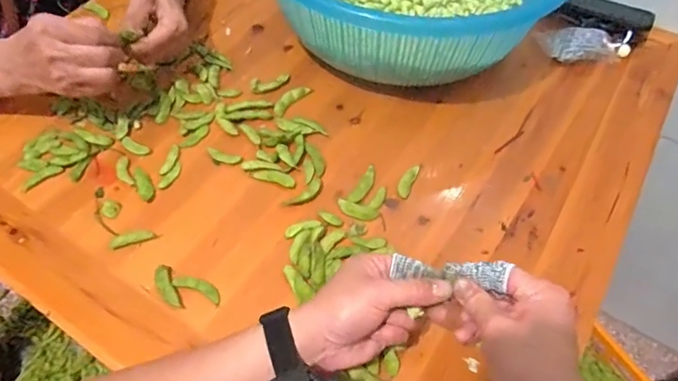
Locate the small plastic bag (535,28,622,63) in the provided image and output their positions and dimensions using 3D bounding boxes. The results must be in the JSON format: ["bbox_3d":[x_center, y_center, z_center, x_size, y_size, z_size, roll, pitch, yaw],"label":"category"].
[{"bbox_3d":[0.342,-0.208,0.670,0.102,0.026,0.064,-8,57,-6],"label":"small plastic bag"}]

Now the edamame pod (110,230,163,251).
[{"bbox_3d":[-0.211,0.048,0.492,0.047,0.011,0.013,-18,58,-12],"label":"edamame pod"}]

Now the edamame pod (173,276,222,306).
[{"bbox_3d":[-0.138,0.094,0.468,0.050,0.011,0.017,19,58,12],"label":"edamame pod"}]

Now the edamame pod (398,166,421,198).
[{"bbox_3d":[0.079,-0.013,0.543,0.015,0.010,0.046,21,58,13],"label":"edamame pod"}]

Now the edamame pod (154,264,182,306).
[{"bbox_3d":[-0.169,0.095,0.466,0.018,0.009,0.045,-20,59,-14],"label":"edamame pod"}]

